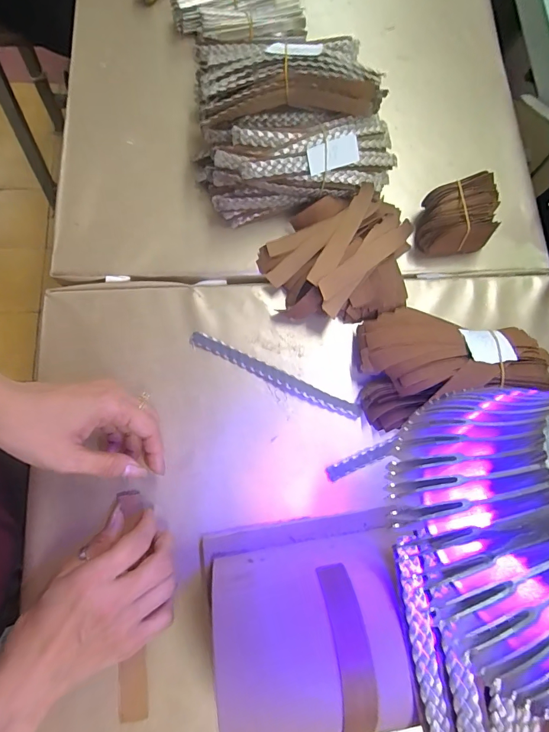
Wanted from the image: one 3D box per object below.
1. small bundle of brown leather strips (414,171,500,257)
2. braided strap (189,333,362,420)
[{"bbox_3d":[0.186,-0.152,0.404,0.073,0.054,0.057,-6,76,-5],"label":"small bundle of brown leather strips"},{"bbox_3d":[0.000,0.010,0.369,0.170,0.010,0.017,24,76,1],"label":"braided strap"}]

